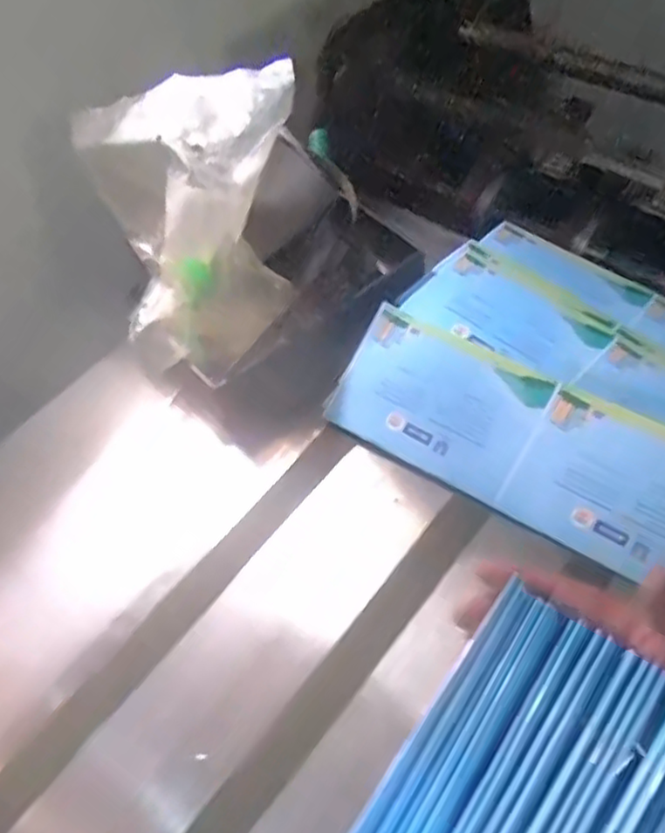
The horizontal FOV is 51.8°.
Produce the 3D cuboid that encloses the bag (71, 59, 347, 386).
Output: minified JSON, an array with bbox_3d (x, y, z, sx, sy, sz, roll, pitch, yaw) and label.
[{"bbox_3d":[-0.128,-0.173,0.581,0.205,0.131,0.236,13,56,14],"label":"bag"}]

